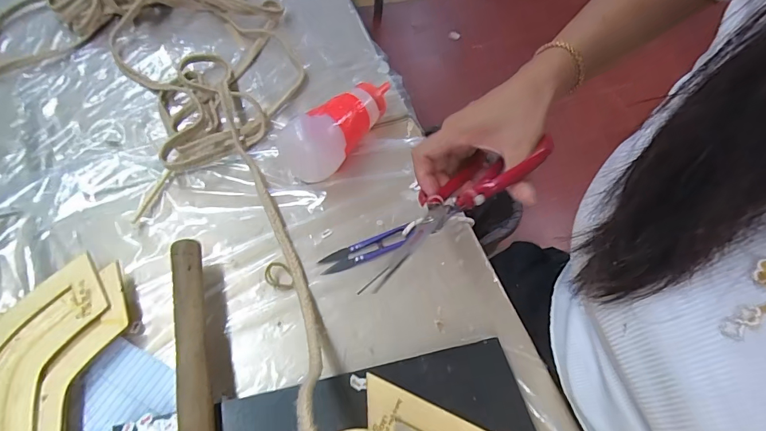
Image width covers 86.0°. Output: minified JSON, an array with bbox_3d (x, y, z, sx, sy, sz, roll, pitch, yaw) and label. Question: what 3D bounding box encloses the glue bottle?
[{"bbox_3d":[-0.037,-0.098,0.446,0.055,0.056,0.157,40,64,20],"label":"glue bottle"}]

